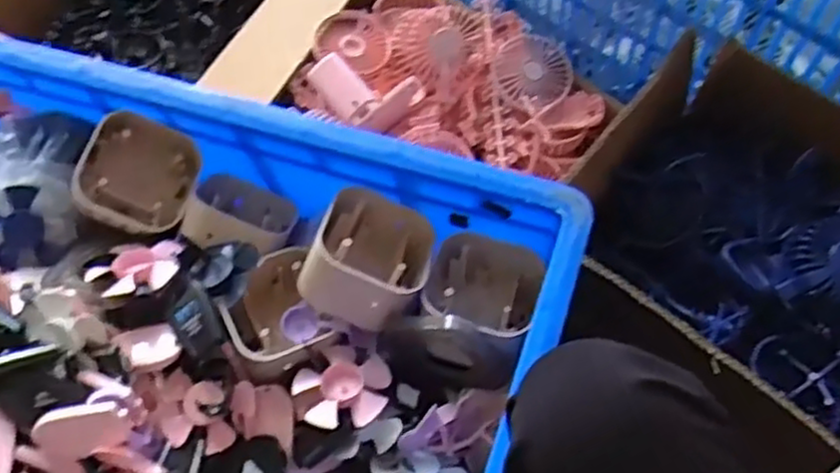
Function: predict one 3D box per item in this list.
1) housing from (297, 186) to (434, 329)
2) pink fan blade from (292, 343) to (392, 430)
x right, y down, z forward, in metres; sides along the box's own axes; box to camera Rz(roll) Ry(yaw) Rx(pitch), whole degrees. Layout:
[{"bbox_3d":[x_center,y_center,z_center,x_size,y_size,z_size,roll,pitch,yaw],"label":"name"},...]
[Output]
[{"bbox_3d":[-0.041,0.020,0.578,0.088,0.064,0.081,27,45,-4],"label":"housing"},{"bbox_3d":[-0.059,0.115,0.561,0.070,0.029,0.066,-2,63,3],"label":"pink fan blade"}]

